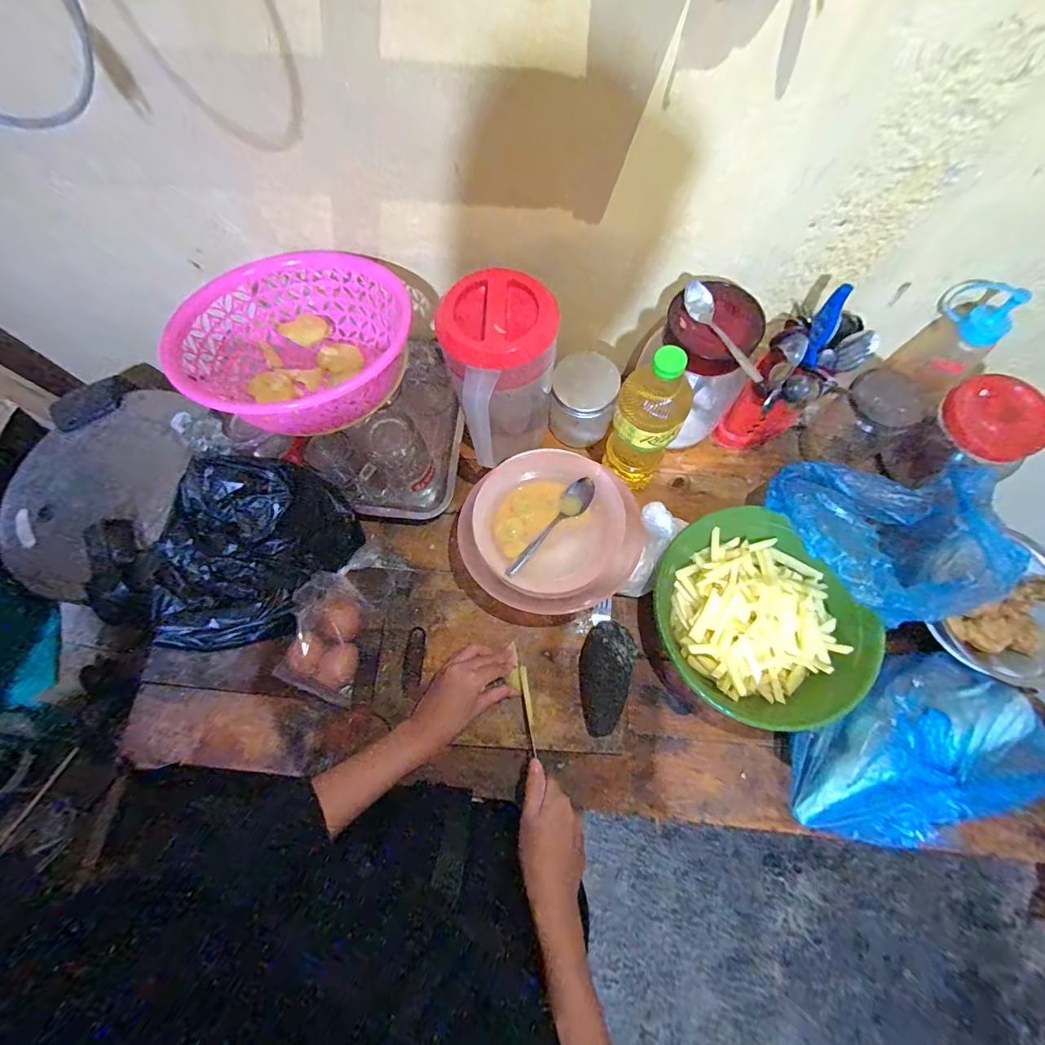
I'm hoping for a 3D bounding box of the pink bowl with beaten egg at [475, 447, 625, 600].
[{"bbox_3d":[0.033,0.003,0.586,0.180,0.055,0.189,-1,70,2],"label":"pink bowl with beaten egg"}]

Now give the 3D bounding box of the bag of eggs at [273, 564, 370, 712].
[{"bbox_3d":[-0.249,0.138,0.566,0.098,0.045,0.152,5,71,4],"label":"bag of eggs"}]

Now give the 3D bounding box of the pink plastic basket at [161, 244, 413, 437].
[{"bbox_3d":[-0.258,-0.211,0.547,0.252,0.126,0.258,-1,70,2],"label":"pink plastic basket"}]

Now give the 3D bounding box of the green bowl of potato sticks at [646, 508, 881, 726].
[{"bbox_3d":[0.270,0.111,0.540,0.227,0.063,0.240,-1,70,2],"label":"green bowl of potato sticks"}]

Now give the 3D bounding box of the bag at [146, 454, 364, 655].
[{"bbox_3d":[-0.349,0.046,0.585,0.206,0.105,0.246,22,73,10],"label":"bag"}]

